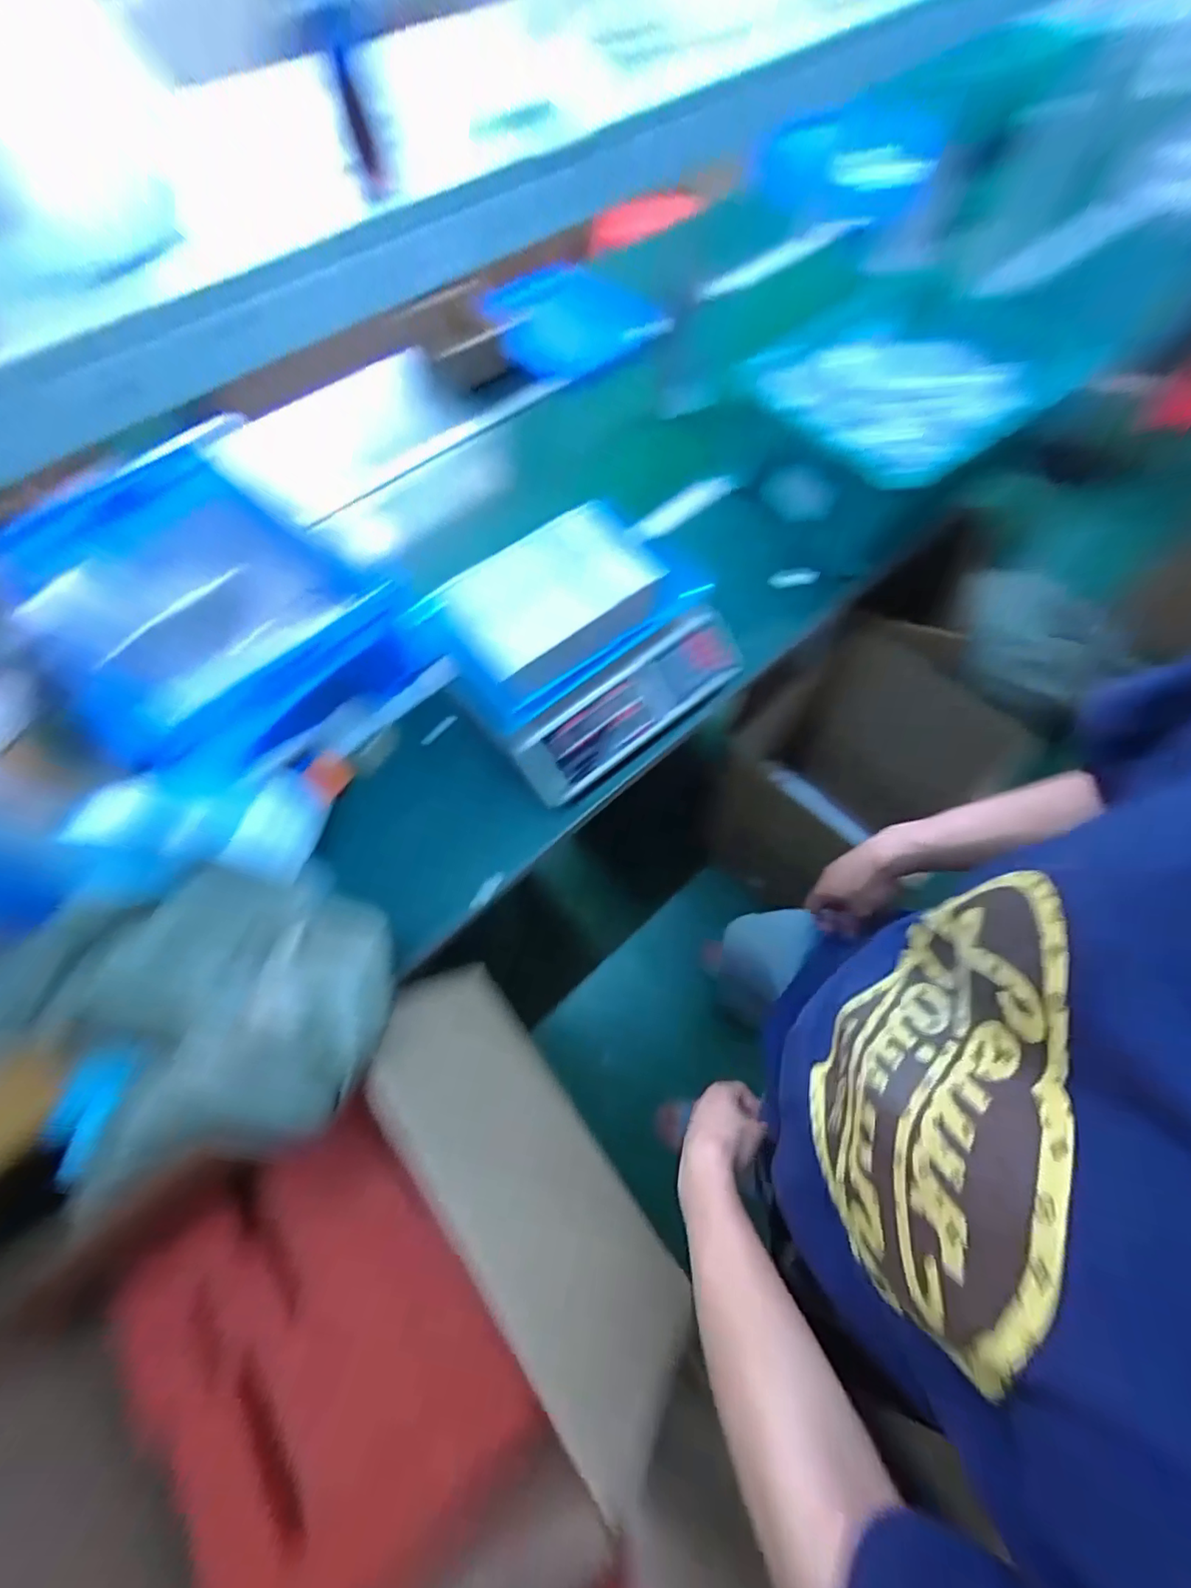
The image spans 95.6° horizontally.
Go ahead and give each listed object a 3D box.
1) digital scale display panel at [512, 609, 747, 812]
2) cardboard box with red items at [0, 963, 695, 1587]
[{"bbox_3d":[0.052,-0.125,0.751,0.317,0.045,0.105,-37,113,-12],"label":"digital scale display panel"},{"bbox_3d":[-0.269,0.587,0.612,0.645,0.403,0.520,-36,69,-14],"label":"cardboard box with red items"}]

